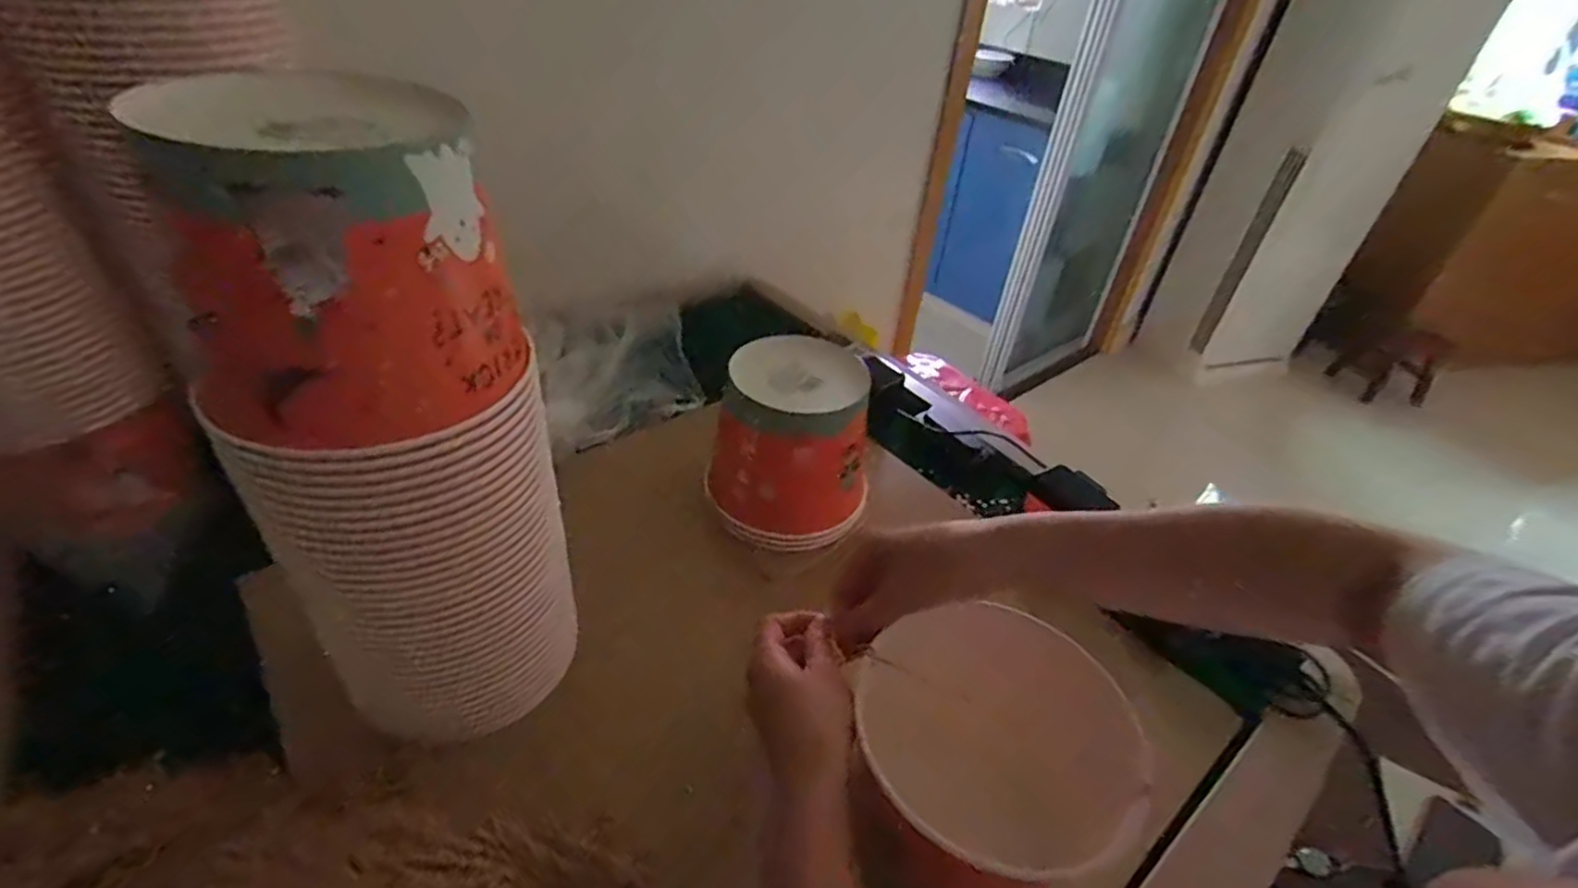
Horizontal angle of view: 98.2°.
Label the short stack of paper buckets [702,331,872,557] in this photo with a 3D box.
[{"bbox_3d":[0.005,-0.004,0.651,0.149,0.161,0.122,6,38,-1],"label":"short stack of paper buckets"}]

